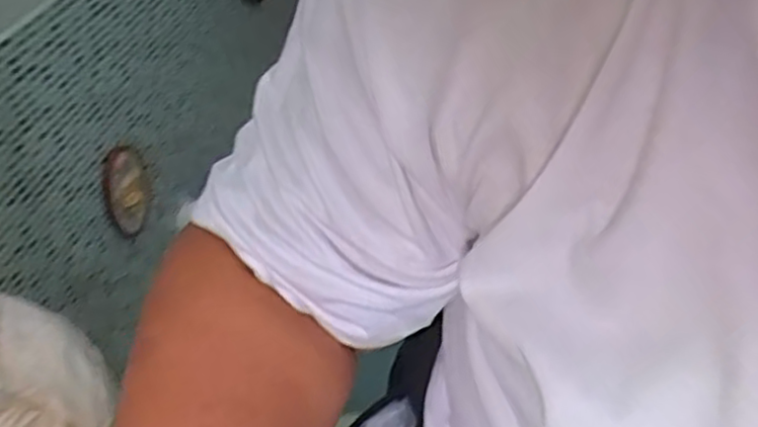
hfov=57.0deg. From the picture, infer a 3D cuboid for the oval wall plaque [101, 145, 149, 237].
[{"bbox_3d":[-0.428,-0.034,1.192,0.018,0.164,0.108,4,40,9],"label":"oval wall plaque"}]

